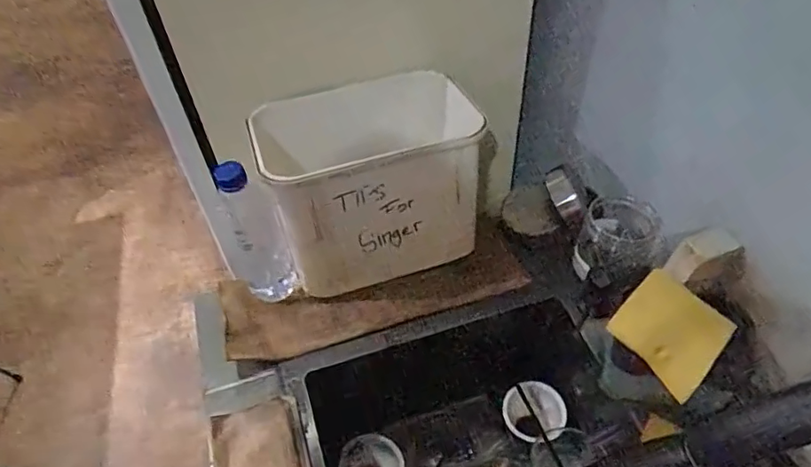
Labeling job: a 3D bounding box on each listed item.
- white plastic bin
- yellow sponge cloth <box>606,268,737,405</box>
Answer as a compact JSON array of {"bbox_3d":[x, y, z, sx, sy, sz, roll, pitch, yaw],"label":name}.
[{"bbox_3d":[-0.025,-0.071,0.759,0.272,0.206,0.183,-13,50,-9],"label":"white plastic bin"},{"bbox_3d":[0.267,0.097,0.571,0.086,0.013,0.106,-44,53,4],"label":"yellow sponge cloth"}]

